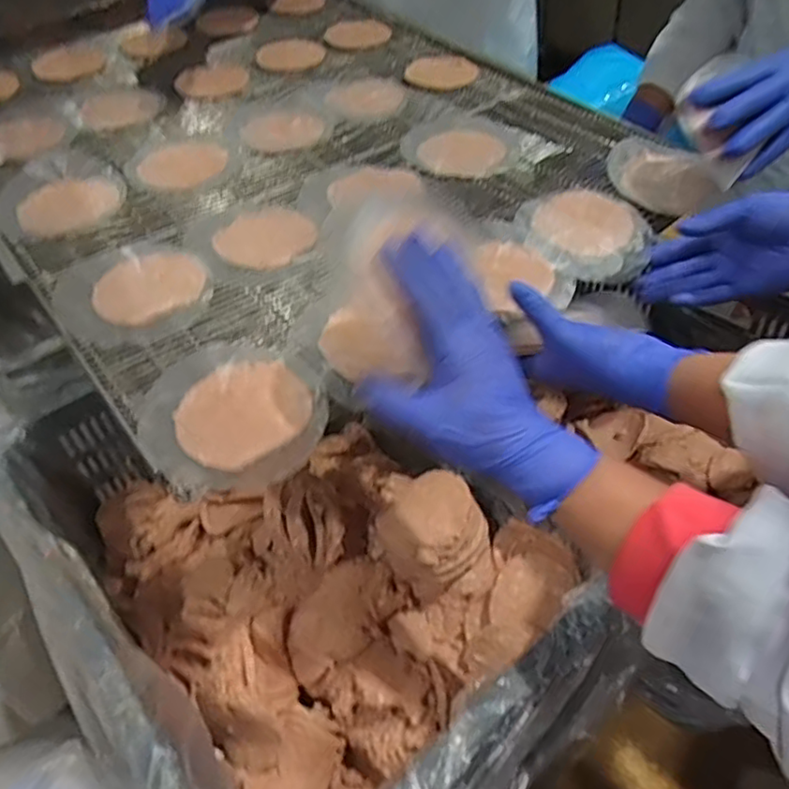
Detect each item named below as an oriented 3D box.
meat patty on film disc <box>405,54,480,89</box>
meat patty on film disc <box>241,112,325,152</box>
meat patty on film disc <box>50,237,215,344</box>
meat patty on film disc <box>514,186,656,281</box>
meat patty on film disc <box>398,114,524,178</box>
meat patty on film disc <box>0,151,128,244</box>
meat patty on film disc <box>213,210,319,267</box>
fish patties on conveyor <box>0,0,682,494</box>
[{"bbox_3d":[0.058,-0.405,0.814,0.086,0.008,0.074,-27,53,-22],"label":"meat patty on film disc"},{"bbox_3d":[-0.122,-0.289,0.717,0.086,0.012,0.060,-12,49,-11],"label":"meat patty on film disc"},{"bbox_3d":[-0.218,-0.091,0.540,0.116,0.013,0.124,0,48,0],"label":"meat patty on film disc"},{"bbox_3d":[0.171,-0.150,0.587,0.114,0.010,0.120,27,53,23],"label":"meat patty on film disc"},{"bbox_3d":[0.071,-0.266,0.691,0.124,0.009,0.119,5,48,5],"label":"meat patty on film disc"},{"bbox_3d":[-0.318,-0.189,0.623,0.096,0.039,0.119,36,57,29],"label":"meat patty on film disc"},{"bbox_3d":[-0.114,-0.141,0.588,0.072,0.007,0.087,34,56,27],"label":"meat patty on film disc"},{"bbox_3d":[-0.124,-0.283,0.714,0.593,0.030,0.749,-30,54,-24],"label":"fish patties on conveyor"}]

